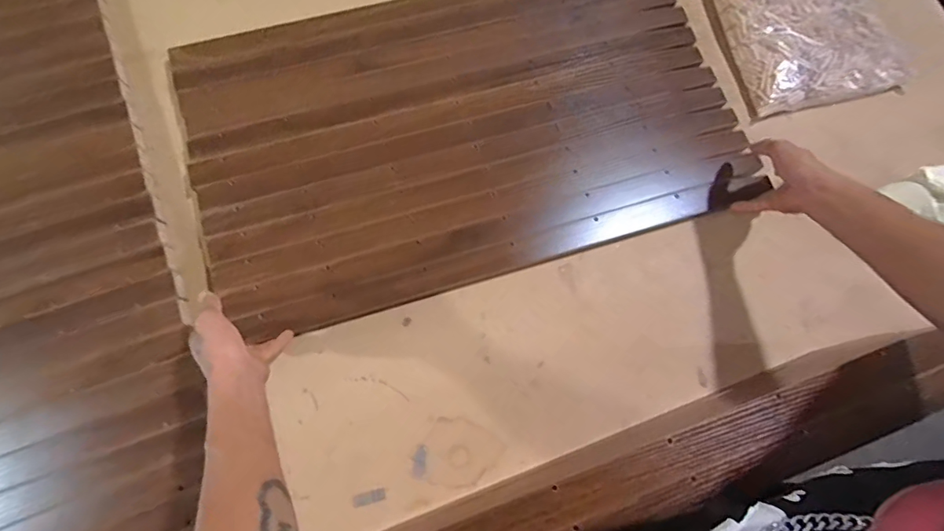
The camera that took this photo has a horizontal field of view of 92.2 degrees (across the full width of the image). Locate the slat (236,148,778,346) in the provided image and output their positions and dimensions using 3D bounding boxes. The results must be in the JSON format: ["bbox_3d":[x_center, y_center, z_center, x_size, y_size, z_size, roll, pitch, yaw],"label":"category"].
[{"bbox_3d":[0.078,-0.027,0.650,0.766,0.021,0.060,-17,75,-7],"label":"slat"}]

